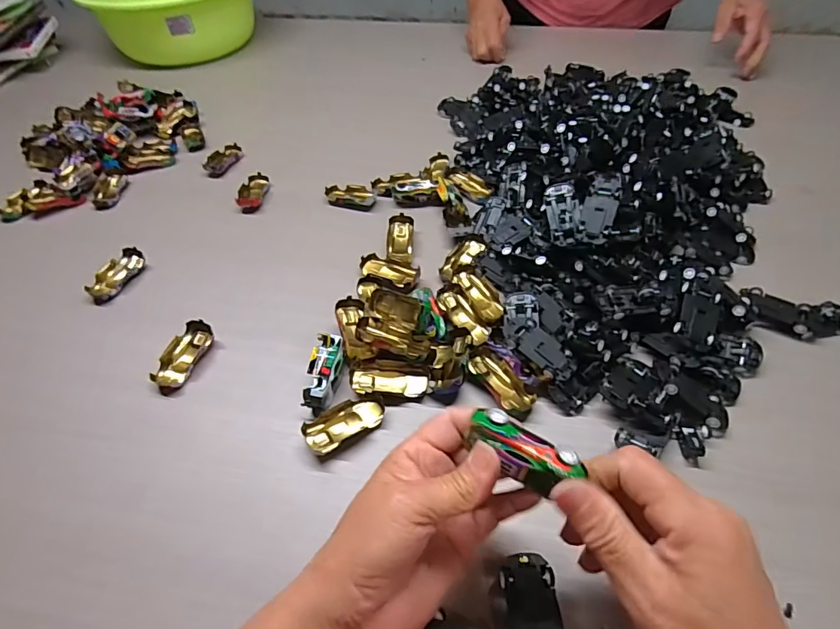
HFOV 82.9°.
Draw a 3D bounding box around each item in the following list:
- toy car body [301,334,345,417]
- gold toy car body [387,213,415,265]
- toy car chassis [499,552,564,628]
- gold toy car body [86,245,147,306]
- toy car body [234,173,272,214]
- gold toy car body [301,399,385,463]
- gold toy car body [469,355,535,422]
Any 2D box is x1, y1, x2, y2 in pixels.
[{"bbox_3d":[-0.077,0.049,0.388,0.023,0.022,0.066,3,49,6],"label":"toy car body"},{"bbox_3d":[-0.021,-0.080,0.510,0.026,0.015,0.066,0,49,4],"label":"gold toy car body"},{"bbox_3d":[0.066,0.177,0.278,0.031,0.019,0.064,-6,49,-2],"label":"toy car chassis"},{"bbox_3d":[-0.317,-0.042,0.498,0.028,0.019,0.066,17,52,17],"label":"gold toy car body"},{"bbox_3d":[-0.206,-0.151,0.590,0.028,0.015,0.063,7,50,9],"label":"toy car body"},{"bbox_3d":[-0.058,0.084,0.368,0.061,0.011,0.031,-29,53,-20],"label":"gold toy car body"},{"bbox_3d":[0.066,0.055,0.384,0.032,0.015,0.065,-31,54,-22],"label":"gold toy car body"}]

